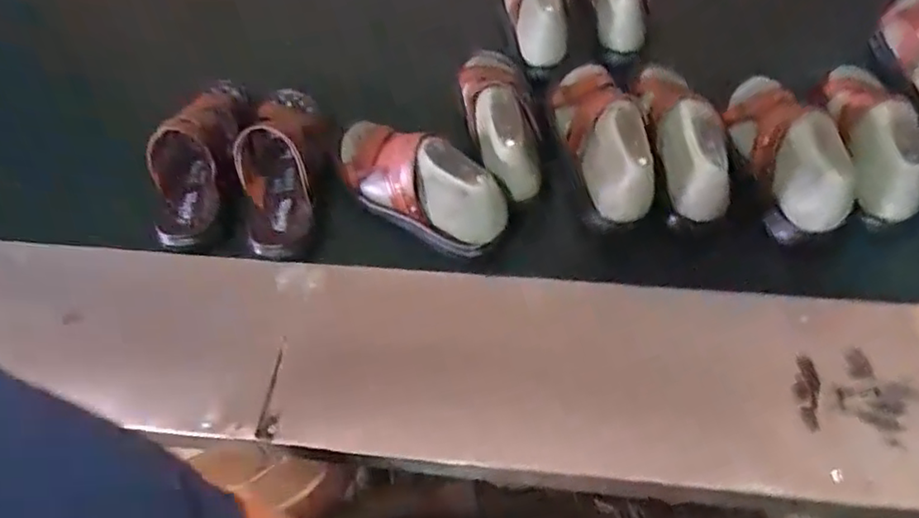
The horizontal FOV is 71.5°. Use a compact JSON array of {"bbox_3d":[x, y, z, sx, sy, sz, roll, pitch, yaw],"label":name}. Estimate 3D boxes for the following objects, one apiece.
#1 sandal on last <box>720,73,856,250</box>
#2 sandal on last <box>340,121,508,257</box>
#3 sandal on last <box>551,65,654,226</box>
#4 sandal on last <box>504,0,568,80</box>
[{"bbox_3d":[0.397,-0.142,0.783,0.107,0.102,0.220,3,54,5],"label":"sandal on last"},{"bbox_3d":[-0.057,-0.089,0.774,0.076,0.132,0.242,-38,61,-23],"label":"sandal on last"},{"bbox_3d":[0.170,-0.155,0.796,0.080,0.100,0.215,-7,54,-2],"label":"sandal on last"},{"bbox_3d":[0.110,-0.391,0.935,0.080,0.109,0.227,1,54,3],"label":"sandal on last"}]

